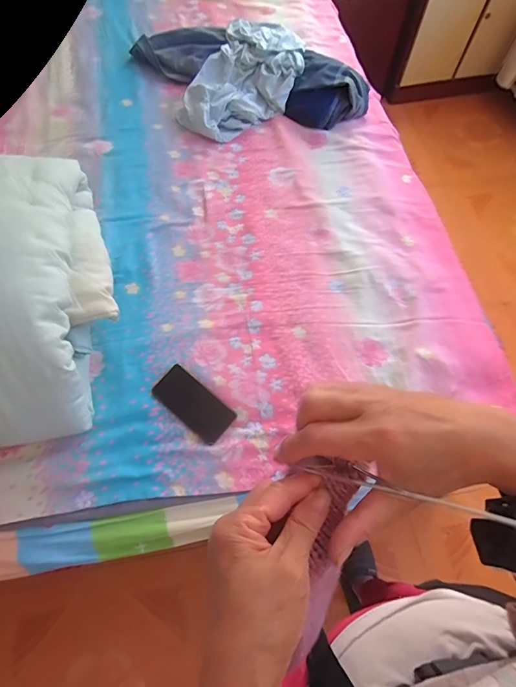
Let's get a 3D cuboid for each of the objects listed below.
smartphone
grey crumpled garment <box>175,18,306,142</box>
[{"bbox_3d":[-0.124,0.116,0.768,0.159,0.004,0.077,39,79,10],"label":"smartphone"},{"bbox_3d":[-0.036,-0.747,1.132,0.280,0.100,0.403,20,66,8],"label":"grey crumpled garment"}]

